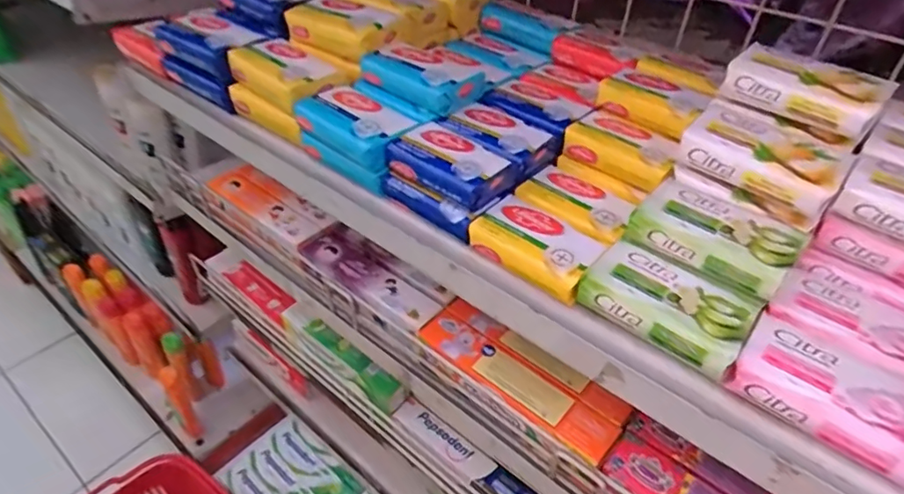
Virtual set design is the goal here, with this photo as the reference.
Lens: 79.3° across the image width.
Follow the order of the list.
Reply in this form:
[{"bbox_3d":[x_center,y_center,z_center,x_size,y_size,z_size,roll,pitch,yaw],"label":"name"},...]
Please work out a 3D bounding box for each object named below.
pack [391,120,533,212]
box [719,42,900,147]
[{"bbox_3d":[0.003,-0.056,0.361,0.075,0.022,0.053,31,49,28],"label":"pack"},{"bbox_3d":[0.210,-0.094,0.325,0.082,0.025,0.037,33,50,30],"label":"box"}]

